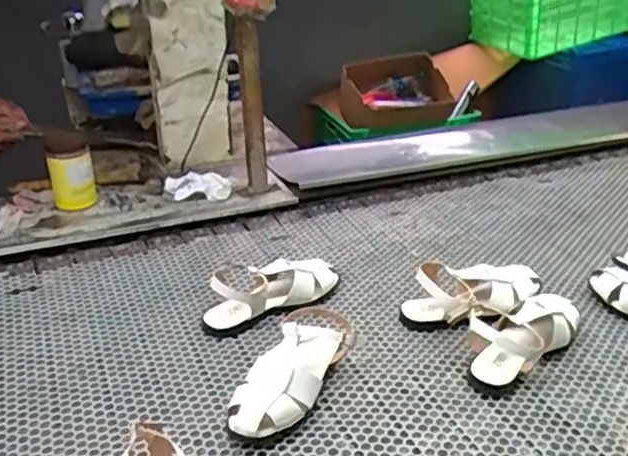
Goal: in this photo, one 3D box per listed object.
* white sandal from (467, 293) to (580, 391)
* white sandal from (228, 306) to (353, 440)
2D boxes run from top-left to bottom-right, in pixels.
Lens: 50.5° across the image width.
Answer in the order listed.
[{"bbox_3d":[0.303,0.152,0.979,0.229,0.069,0.108,-20,32,-31],"label":"white sandal"},{"bbox_3d":[-0.034,0.189,0.872,0.084,0.086,0.202,16,32,33],"label":"white sandal"}]

